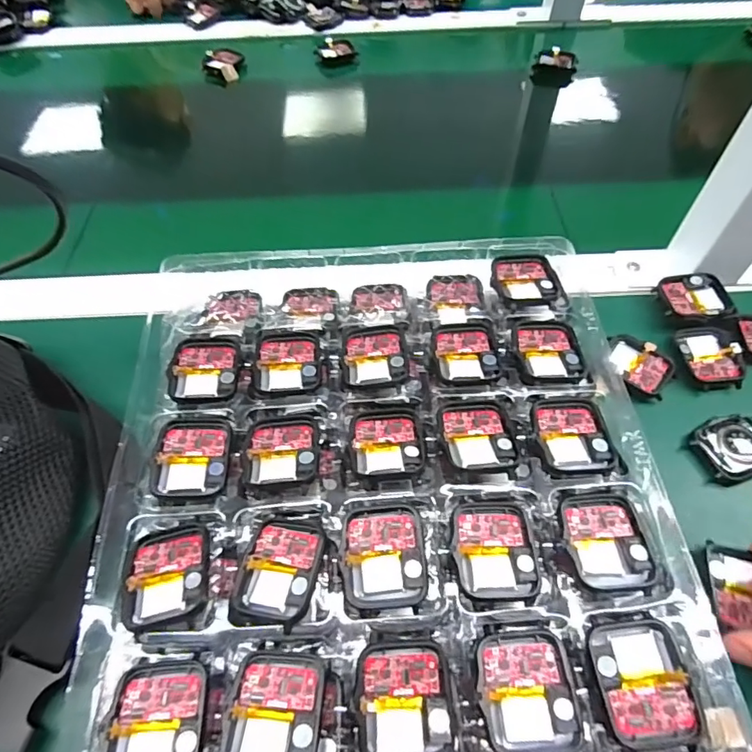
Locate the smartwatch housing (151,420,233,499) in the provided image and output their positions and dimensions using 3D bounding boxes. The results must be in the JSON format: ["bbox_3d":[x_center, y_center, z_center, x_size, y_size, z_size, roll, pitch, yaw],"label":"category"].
[{"bbox_3d":[-0.094,0.042,0.260,0.037,0.007,0.041,-3,57,-1],"label":"smartwatch housing"}]

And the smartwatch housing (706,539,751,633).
[{"bbox_3d":[0.187,0.107,0.258,0.033,0.006,0.042,3,57,3],"label":"smartwatch housing"}]

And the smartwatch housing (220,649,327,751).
[{"bbox_3d":[-0.040,0.133,0.200,0.037,0.008,0.042,4,57,4],"label":"smartwatch housing"}]

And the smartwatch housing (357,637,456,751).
[{"bbox_3d":[0.012,0.129,0.199,0.036,0.006,0.043,-2,57,0],"label":"smartwatch housing"}]

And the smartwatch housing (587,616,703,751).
[{"bbox_3d":[0.106,0.123,0.204,0.035,0.006,0.045,-5,57,-2],"label":"smartwatch housing"}]

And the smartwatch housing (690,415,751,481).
[{"bbox_3d":[0.215,0.041,0.303,0.045,0.009,0.037,-17,58,-10],"label":"smartwatch housing"}]

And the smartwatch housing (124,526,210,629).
[{"bbox_3d":[-0.093,0.088,0.227,0.036,0.009,0.042,-12,57,-6],"label":"smartwatch housing"}]

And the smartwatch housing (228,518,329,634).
[{"bbox_3d":[-0.043,0.087,0.227,0.036,0.012,0.046,10,57,8],"label":"smartwatch housing"}]

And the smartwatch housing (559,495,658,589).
[{"bbox_3d":[0.106,0.076,0.235,0.035,0.008,0.043,-6,57,-2],"label":"smartwatch housing"}]

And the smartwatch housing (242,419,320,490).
[{"bbox_3d":[-0.048,0.038,0.259,0.038,0.009,0.041,-3,57,0],"label":"smartwatch housing"}]

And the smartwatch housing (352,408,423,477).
[{"bbox_3d":[0.005,0.033,0.261,0.035,0.012,0.042,-3,57,-1],"label":"smartwatch housing"}]

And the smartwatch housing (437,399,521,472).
[{"bbox_3d":[0.052,0.031,0.262,0.037,0.014,0.043,-2,57,0],"label":"smartwatch housing"}]

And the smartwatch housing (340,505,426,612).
[{"bbox_3d":[0.003,0.080,0.228,0.036,0.012,0.041,-4,57,-1],"label":"smartwatch housing"}]

